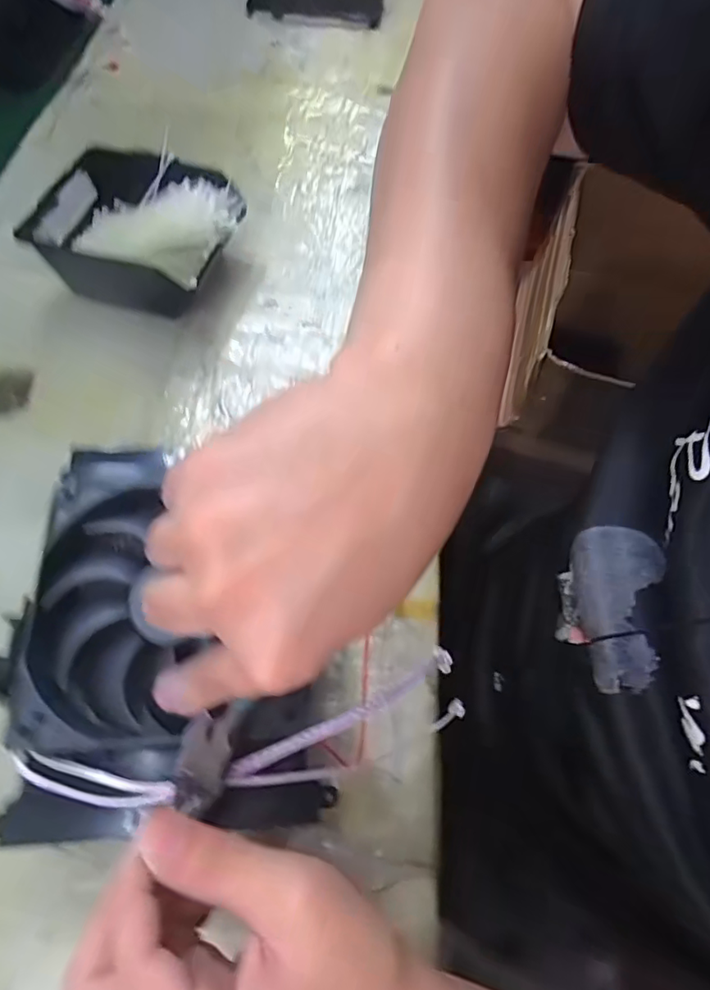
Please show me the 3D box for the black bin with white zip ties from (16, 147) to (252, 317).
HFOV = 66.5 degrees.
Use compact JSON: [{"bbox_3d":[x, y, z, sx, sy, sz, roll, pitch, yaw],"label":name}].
[{"bbox_3d":[-0.163,-0.207,0.434,0.139,0.063,0.121,14,63,5],"label":"black bin with white zip ties"}]

